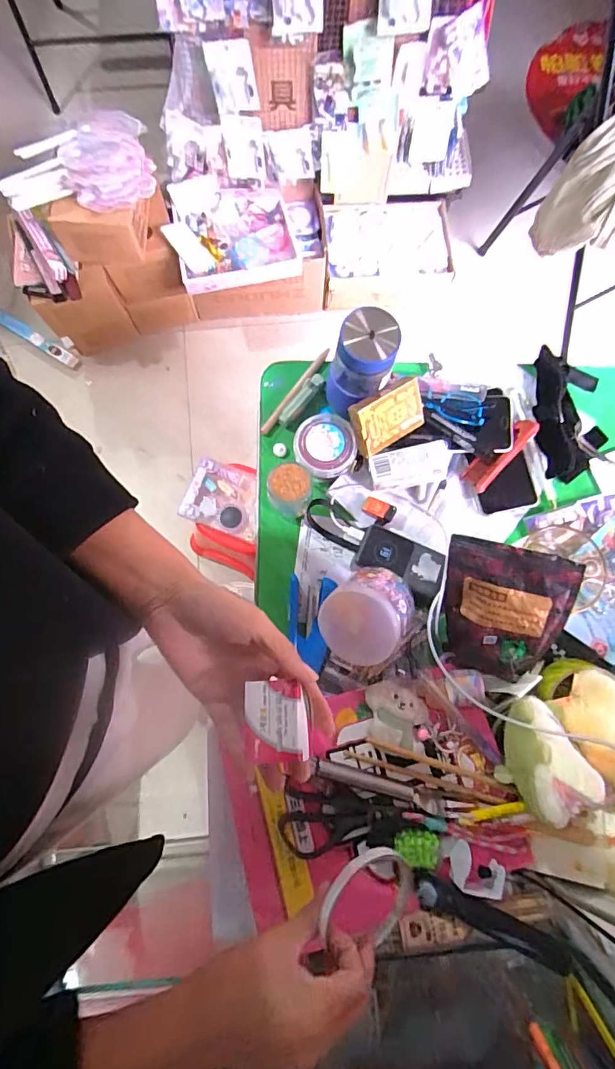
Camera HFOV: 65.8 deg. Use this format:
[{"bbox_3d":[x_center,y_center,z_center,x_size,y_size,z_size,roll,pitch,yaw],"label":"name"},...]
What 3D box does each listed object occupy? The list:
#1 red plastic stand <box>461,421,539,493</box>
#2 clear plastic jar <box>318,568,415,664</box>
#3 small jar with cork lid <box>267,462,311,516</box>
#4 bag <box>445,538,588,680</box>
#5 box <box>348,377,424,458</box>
[{"bbox_3d":[0.237,-0.099,0.587,0.112,0.020,0.031,-44,83,-8],"label":"red plastic stand"},{"bbox_3d":[0.066,0.085,0.513,0.086,0.071,0.086,9,110,26],"label":"clear plastic jar"},{"bbox_3d":[-0.020,-0.050,0.557,0.048,0.065,0.046,3,79,0],"label":"small jar with cork lid"},{"bbox_3d":[0.200,0.082,0.488,0.116,0.024,0.148,11,114,23],"label":"bag"},{"bbox_3d":[0.096,-0.140,0.558,0.095,0.065,0.014,-34,40,-18],"label":"box"}]

